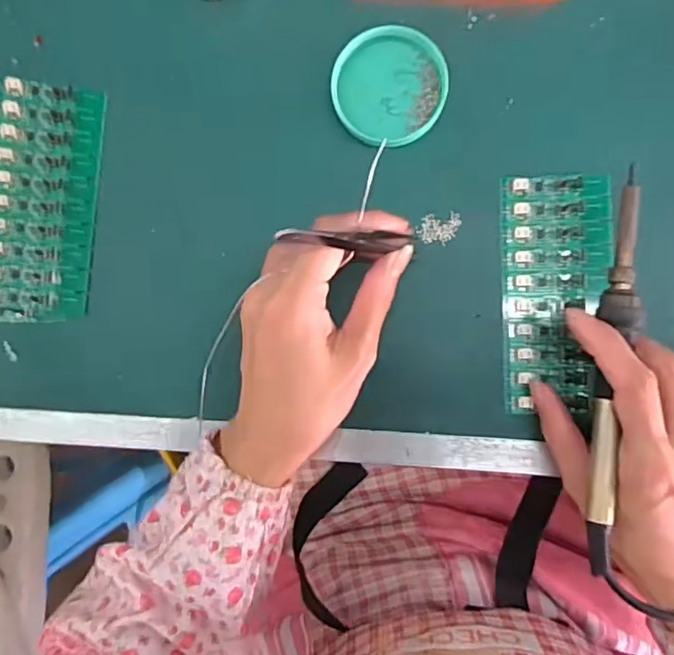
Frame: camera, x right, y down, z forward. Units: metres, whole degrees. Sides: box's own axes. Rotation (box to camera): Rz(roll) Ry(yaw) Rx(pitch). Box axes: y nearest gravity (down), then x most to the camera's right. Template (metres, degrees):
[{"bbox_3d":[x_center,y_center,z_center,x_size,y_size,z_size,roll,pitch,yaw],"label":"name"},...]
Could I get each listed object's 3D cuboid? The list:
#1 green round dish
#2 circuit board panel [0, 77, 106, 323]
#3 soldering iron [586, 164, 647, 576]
[{"bbox_3d":[0.031,-0.142,0.344,0.064,0.012,0.064,0,89,4],"label":"green round dish"},{"bbox_3d":[-0.188,-0.077,0.358,0.072,0.017,0.144,5,89,4],"label":"circuit board panel"},{"bbox_3d":[0.141,0.022,0.295,0.018,0.014,0.200,5,88,4],"label":"soldering iron"}]

